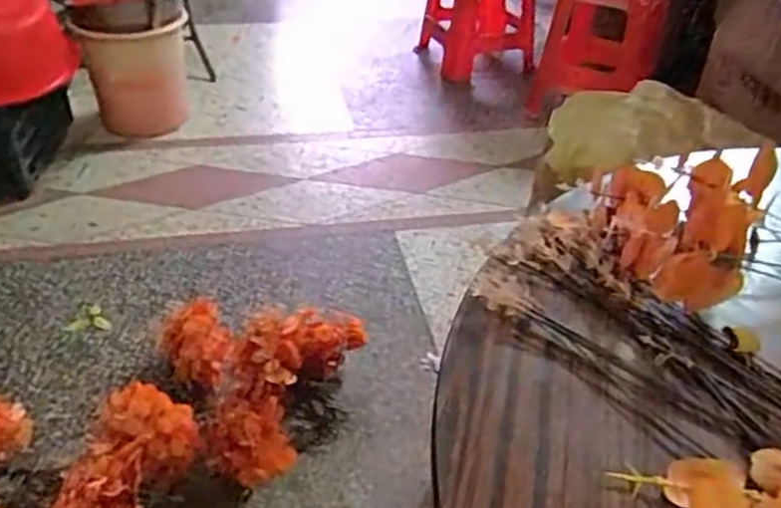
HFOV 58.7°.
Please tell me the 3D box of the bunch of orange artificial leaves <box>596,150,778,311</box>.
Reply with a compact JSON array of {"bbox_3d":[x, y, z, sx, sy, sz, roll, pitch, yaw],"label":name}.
[{"bbox_3d":[0.218,-0.035,0.547,0.128,0.051,0.162,19,39,24],"label":"bunch of orange artificial leaves"}]

